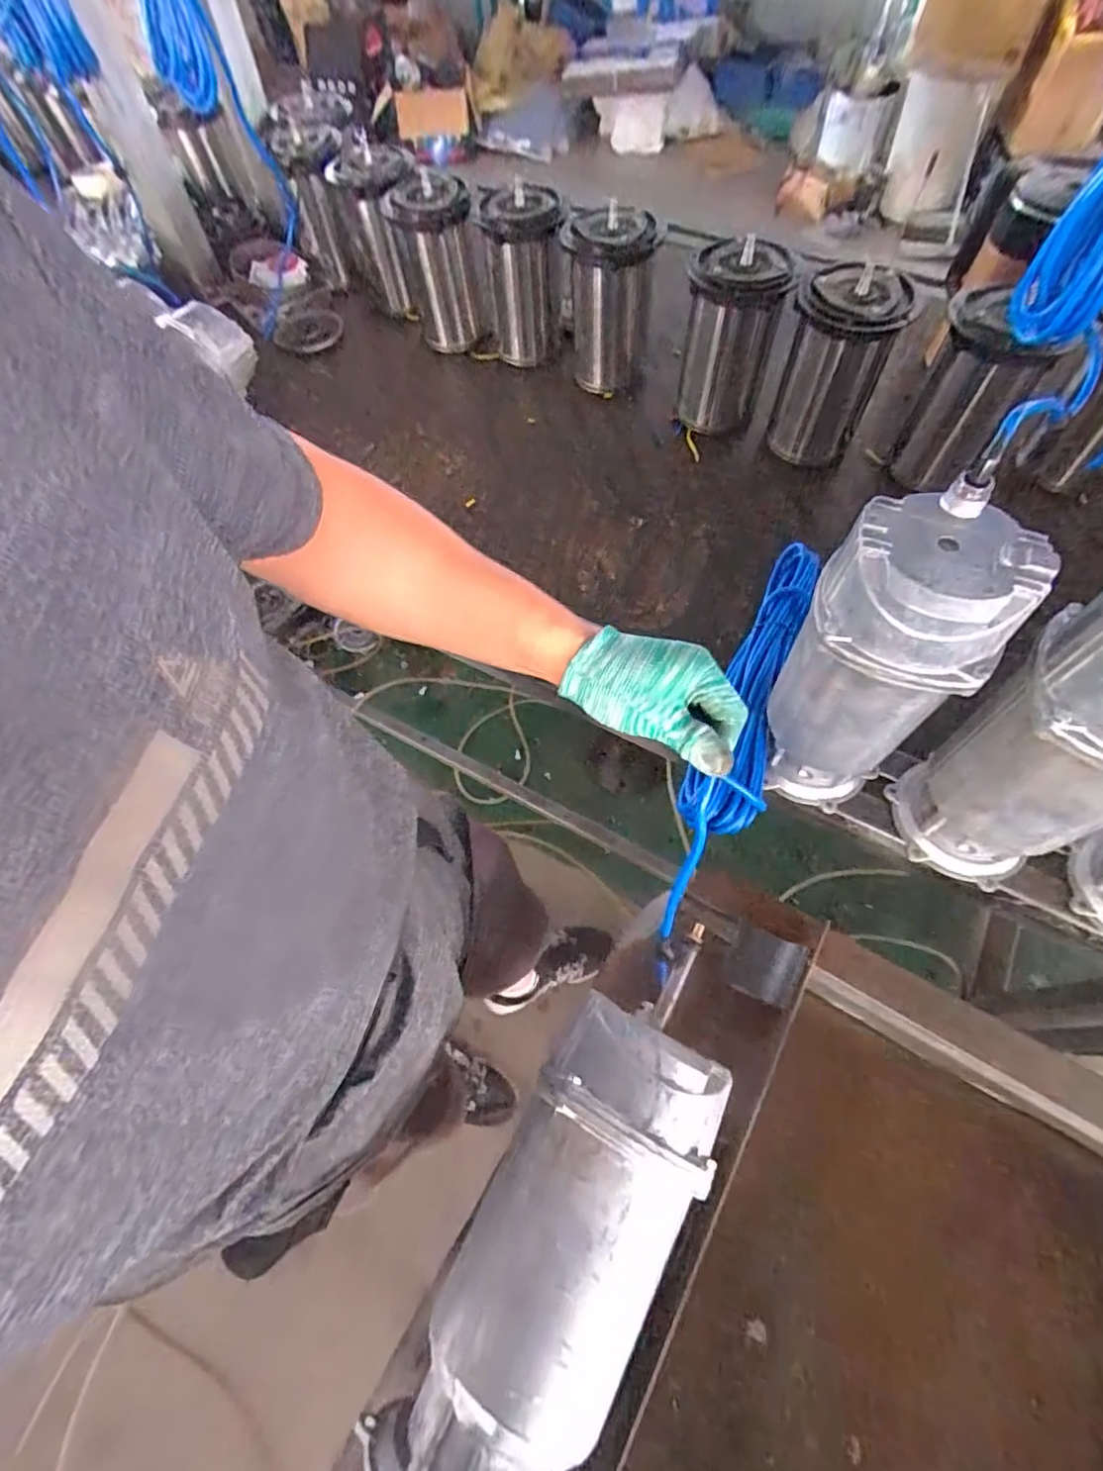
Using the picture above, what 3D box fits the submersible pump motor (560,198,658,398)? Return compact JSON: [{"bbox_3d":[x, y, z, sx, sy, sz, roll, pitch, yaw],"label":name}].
[{"bbox_3d":[0.084,-0.640,0.914,0.132,0.227,0.121,7,62,6],"label":"submersible pump motor"}]

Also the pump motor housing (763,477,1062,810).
[{"bbox_3d":[0.264,-0.050,0.515,0.133,0.289,0.112,40,70,21],"label":"pump motor housing"}]

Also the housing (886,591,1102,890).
[{"bbox_3d":[0.400,0.014,0.476,0.126,0.292,0.117,28,67,17],"label":"housing"}]

